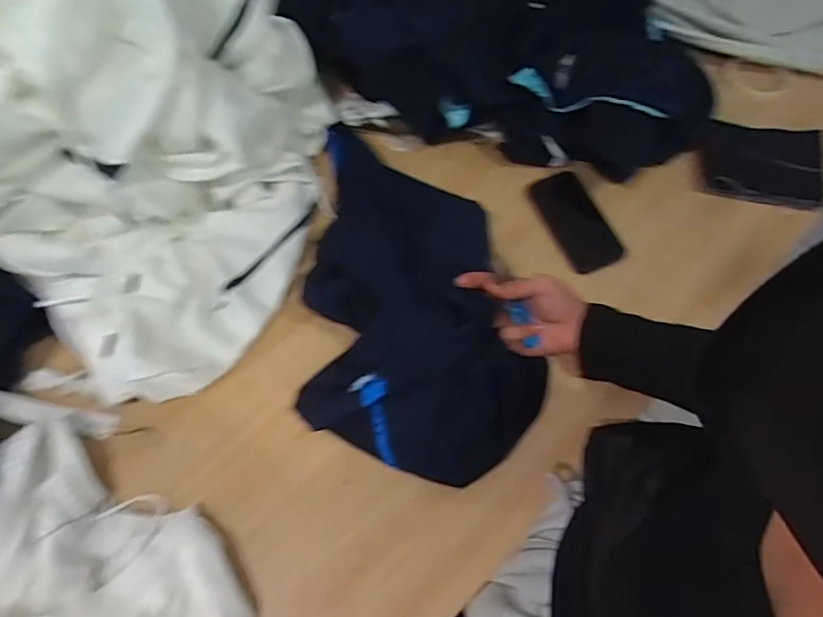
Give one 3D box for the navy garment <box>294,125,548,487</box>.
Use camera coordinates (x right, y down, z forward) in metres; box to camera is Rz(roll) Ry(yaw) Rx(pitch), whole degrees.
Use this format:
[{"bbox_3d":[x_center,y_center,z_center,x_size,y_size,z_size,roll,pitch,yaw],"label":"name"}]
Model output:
[{"bbox_3d":[0.012,-0.038,0.629,0.267,0.098,0.440,1,67,-2],"label":"navy garment"}]

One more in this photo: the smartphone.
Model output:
[{"bbox_3d":[0.220,-0.118,0.712,0.077,0.008,0.146,-20,69,-11],"label":"smartphone"}]

